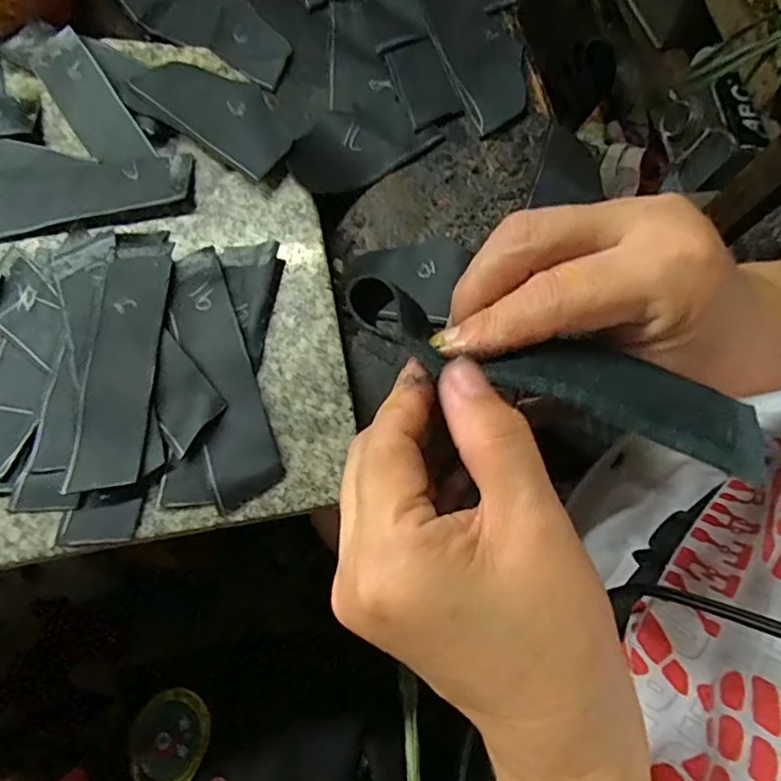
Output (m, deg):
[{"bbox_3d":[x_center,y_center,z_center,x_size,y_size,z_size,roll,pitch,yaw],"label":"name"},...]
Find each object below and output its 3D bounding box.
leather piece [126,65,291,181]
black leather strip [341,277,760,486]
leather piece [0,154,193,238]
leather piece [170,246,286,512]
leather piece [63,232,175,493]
[{"bbox_3d":[-0.089,-0.147,0.303,0.091,0.009,0.043,38,78,9],"label":"leather piece"},{"bbox_3d":[0.051,-0.007,0.193,0.139,0.016,0.027,20,73,12],"label":"black leather strip"},{"bbox_3d":[-0.163,-0.097,0.290,0.123,0.004,0.034,-11,74,-2],"label":"leather piece"},{"bbox_3d":[-0.077,-0.009,0.263,0.029,0.005,0.118,-19,76,-5],"label":"leather piece"},{"bbox_3d":[-0.118,-0.016,0.260,0.030,0.005,0.120,7,75,-6],"label":"leather piece"}]

